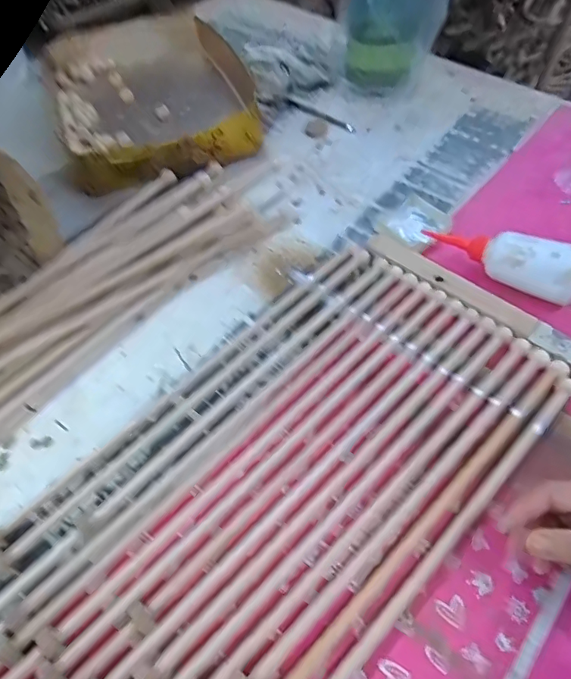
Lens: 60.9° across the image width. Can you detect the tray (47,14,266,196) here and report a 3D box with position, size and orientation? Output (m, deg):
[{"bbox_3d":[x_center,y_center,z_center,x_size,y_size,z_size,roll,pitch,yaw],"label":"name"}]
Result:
[{"bbox_3d":[-0.215,-0.389,0.785,0.302,0.069,0.377,-20,56,-10],"label":"tray"}]

